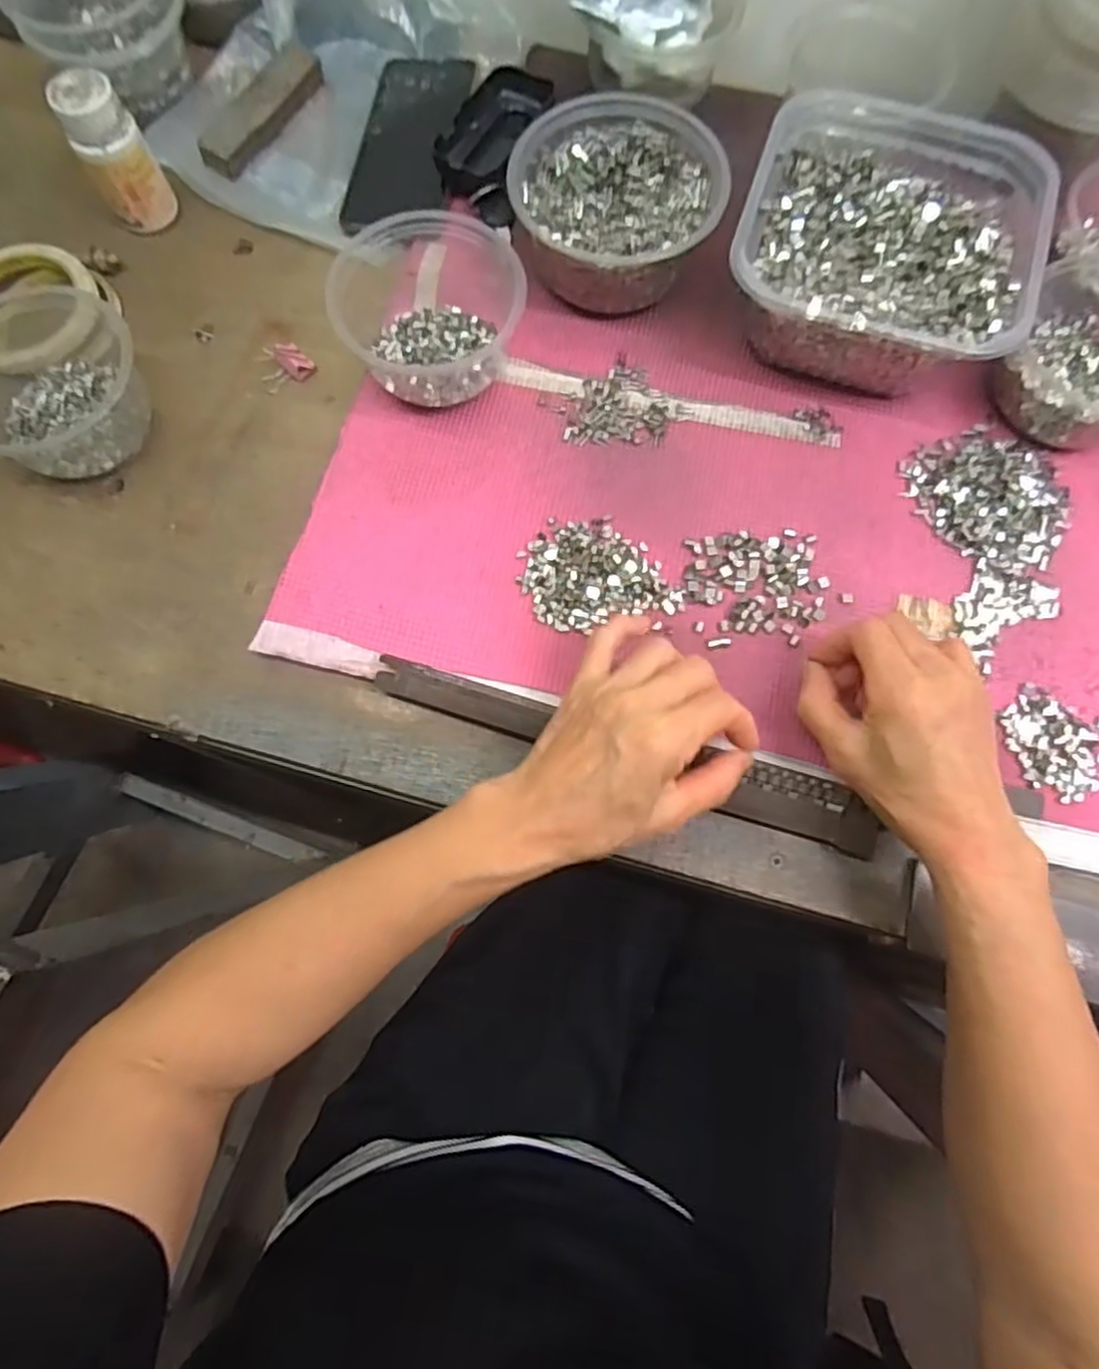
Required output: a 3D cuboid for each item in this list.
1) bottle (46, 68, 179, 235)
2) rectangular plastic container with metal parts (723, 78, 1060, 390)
[{"bbox_3d":[-0.295,-0.361,0.479,0.042,0.085,0.036,-22,78,-4],"label":"bottle"},{"bbox_3d":[0.208,-0.278,0.447,0.170,0.072,0.172,17,78,5],"label":"rectangular plastic container with metal parts"}]

